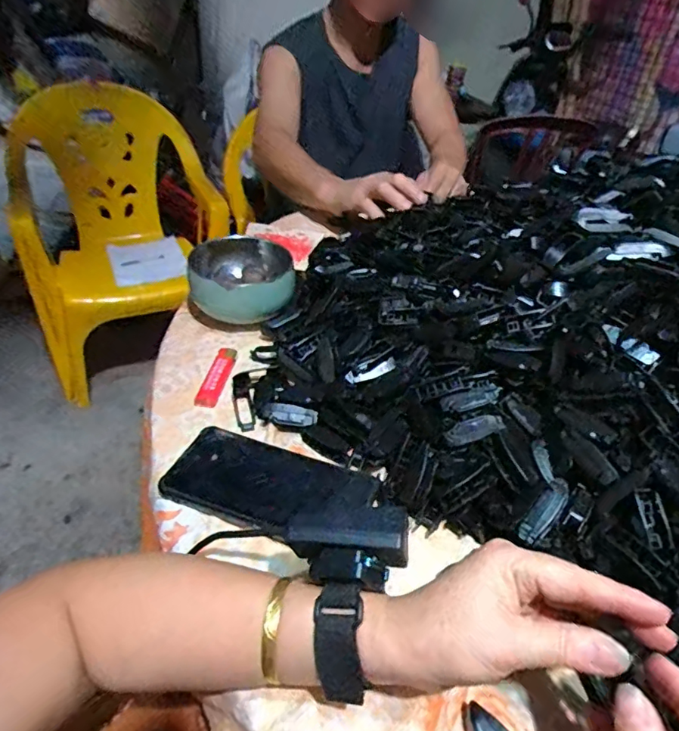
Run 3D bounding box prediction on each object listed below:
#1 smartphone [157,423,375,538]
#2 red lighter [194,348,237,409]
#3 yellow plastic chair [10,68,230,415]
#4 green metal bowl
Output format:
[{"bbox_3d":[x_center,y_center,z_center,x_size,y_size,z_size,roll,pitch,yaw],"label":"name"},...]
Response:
[{"bbox_3d":[-0.056,0.095,0.402,0.157,0.013,0.080,17,40,16],"label":"smartphone"},{"bbox_3d":[-0.122,0.010,0.505,0.020,0.014,0.083,8,39,5],"label":"red lighter"},{"bbox_3d":[-0.634,-0.381,1.488,0.530,0.695,0.524,-14,42,-22],"label":"yellow plastic chair"},{"bbox_3d":[-0.113,-0.101,0.580,0.118,0.060,0.101,-15,42,-23],"label":"green metal bowl"}]

